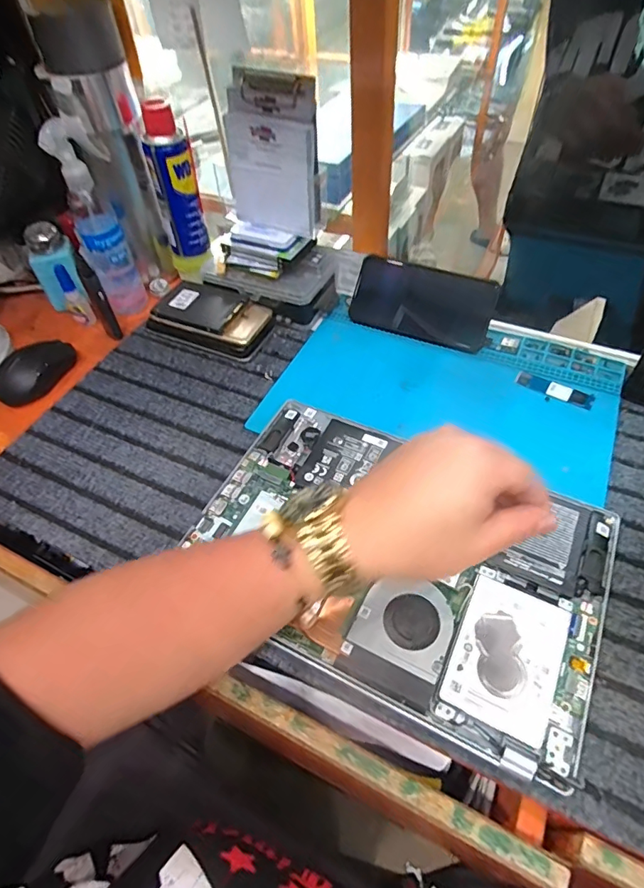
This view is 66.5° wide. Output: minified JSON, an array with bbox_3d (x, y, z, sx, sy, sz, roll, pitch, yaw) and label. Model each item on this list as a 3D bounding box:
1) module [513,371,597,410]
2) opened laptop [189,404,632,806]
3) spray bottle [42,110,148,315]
[{"bbox_3d":[0.246,-0.058,0.521,0.078,0.004,0.022,24,57,20],"label":"module"},{"bbox_3d":[0.057,0.089,0.408,0.323,0.018,0.213,20,56,18],"label":"opened laptop"},{"bbox_3d":[-0.263,-0.260,0.587,0.064,0.219,0.064,-21,53,-13],"label":"spray bottle"}]

